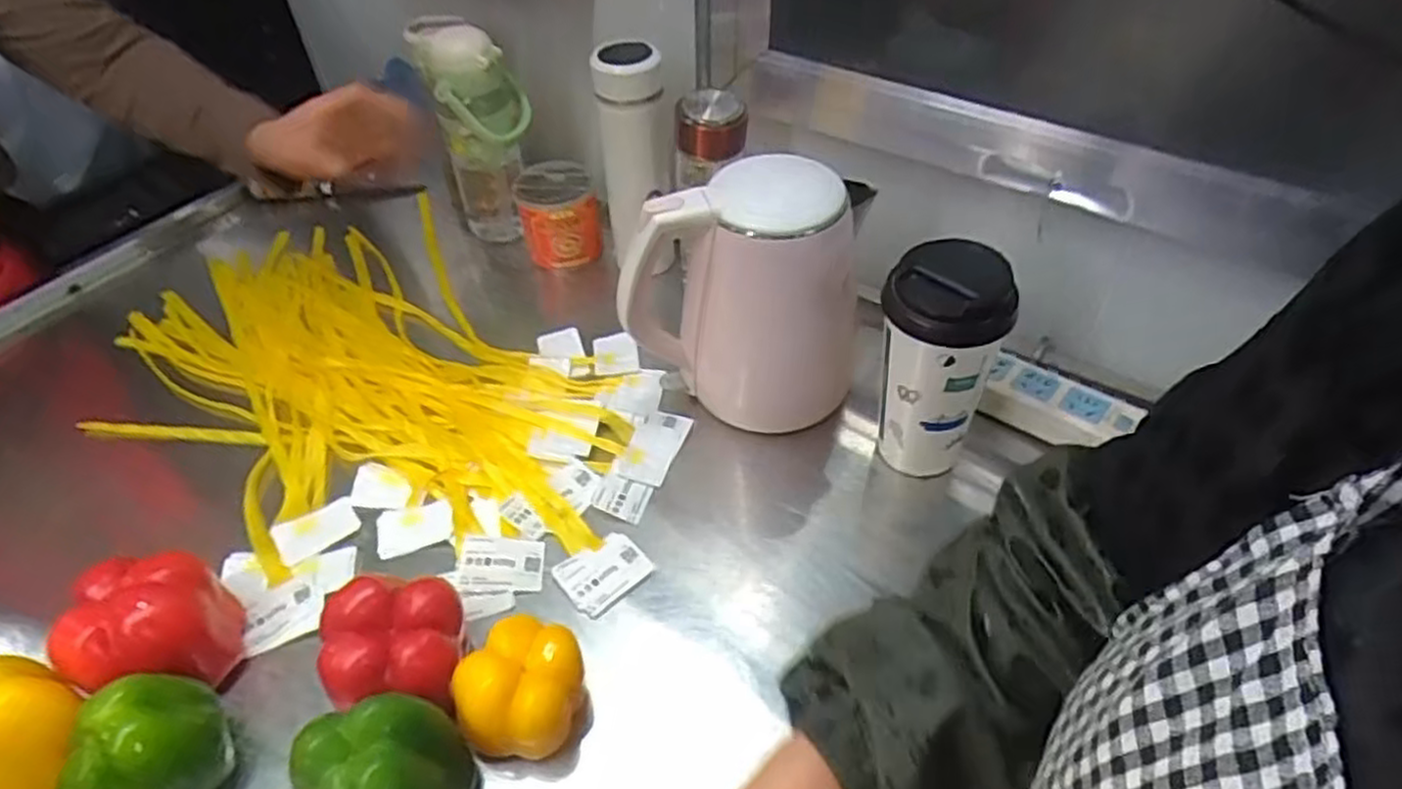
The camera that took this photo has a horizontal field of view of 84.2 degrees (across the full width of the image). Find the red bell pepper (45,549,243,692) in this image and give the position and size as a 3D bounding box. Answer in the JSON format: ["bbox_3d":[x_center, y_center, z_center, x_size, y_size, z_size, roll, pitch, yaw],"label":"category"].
[{"bbox_3d":[-0.364,0.158,0.516,0.081,0.085,0.080,-1,46,1],"label":"red bell pepper"}]

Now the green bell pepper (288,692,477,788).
[{"bbox_3d":[-0.173,0.224,0.442,0.081,0.096,0.078,-1,46,1],"label":"green bell pepper"}]

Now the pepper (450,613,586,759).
[{"bbox_3d":[-0.111,0.187,0.491,0.066,0.067,0.080,17,49,17],"label":"pepper"}]

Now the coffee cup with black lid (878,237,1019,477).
[{"bbox_3d":[0.177,-0.018,0.599,0.088,0.186,0.080,10,47,11],"label":"coffee cup with black lid"}]

